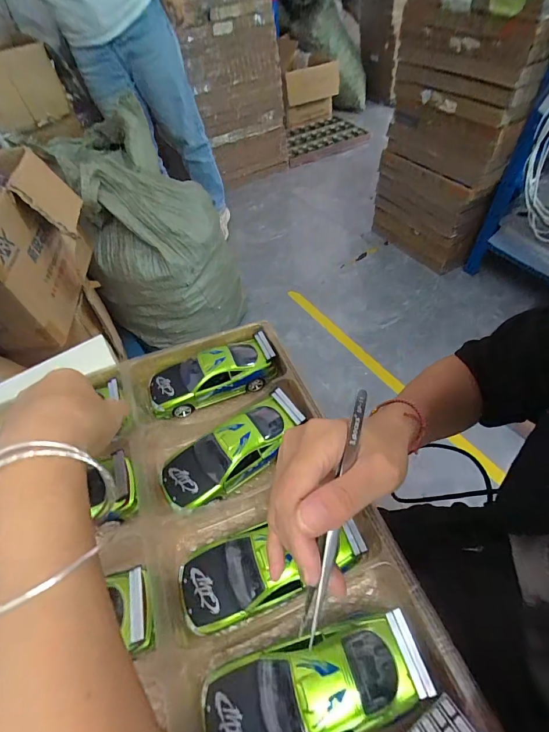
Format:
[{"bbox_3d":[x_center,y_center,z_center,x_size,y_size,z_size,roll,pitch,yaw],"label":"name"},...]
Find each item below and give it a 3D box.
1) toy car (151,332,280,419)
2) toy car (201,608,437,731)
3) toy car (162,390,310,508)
[{"bbox_3d":[-0.063,0.008,0.353,0.126,0.036,0.047,-21,54,-9],"label":"toy car"},{"bbox_3d":[0.022,0.185,0.198,0.127,0.026,0.049,-17,53,-7],"label":"toy car"},{"bbox_3d":[-0.033,0.073,0.297,0.126,0.028,0.050,-31,56,-17],"label":"toy car"}]

